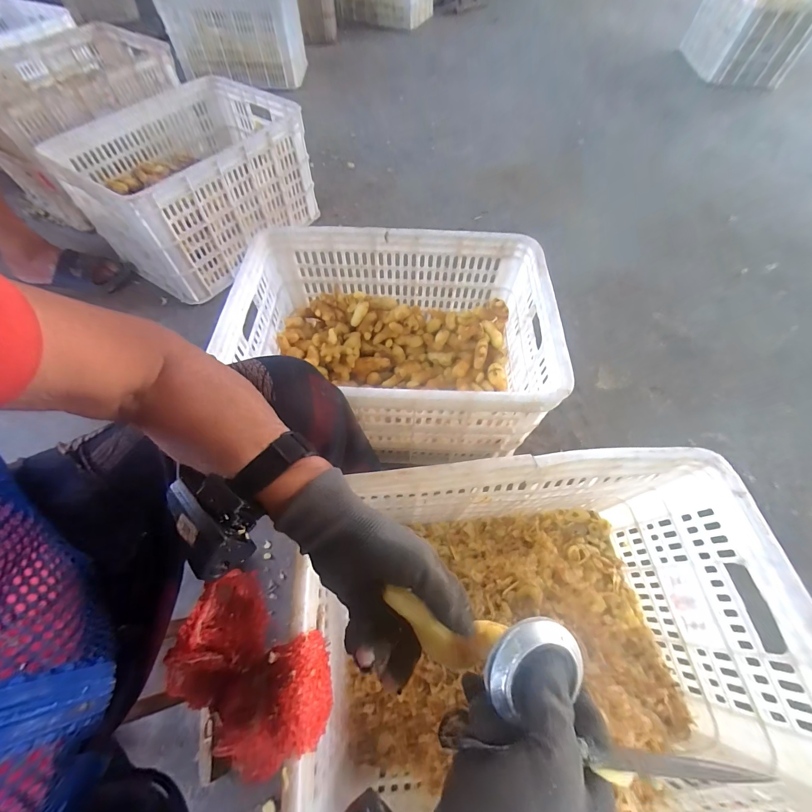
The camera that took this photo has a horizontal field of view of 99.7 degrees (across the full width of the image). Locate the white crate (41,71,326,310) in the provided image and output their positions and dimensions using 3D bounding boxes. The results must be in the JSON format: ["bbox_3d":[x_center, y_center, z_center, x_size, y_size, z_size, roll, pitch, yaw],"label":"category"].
[{"bbox_3d":[-0.560,-0.598,0.909,0.404,0.248,0.494,31,65,15],"label":"white crate"}]

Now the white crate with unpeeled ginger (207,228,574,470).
[{"bbox_3d":[-0.025,-0.118,0.637,0.498,0.238,0.355,2,61,0],"label":"white crate with unpeeled ginger"}]

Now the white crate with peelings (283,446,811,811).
[{"bbox_3d":[0.147,0.278,0.445,0.512,0.268,0.353,-5,62,-4],"label":"white crate with peelings"}]

